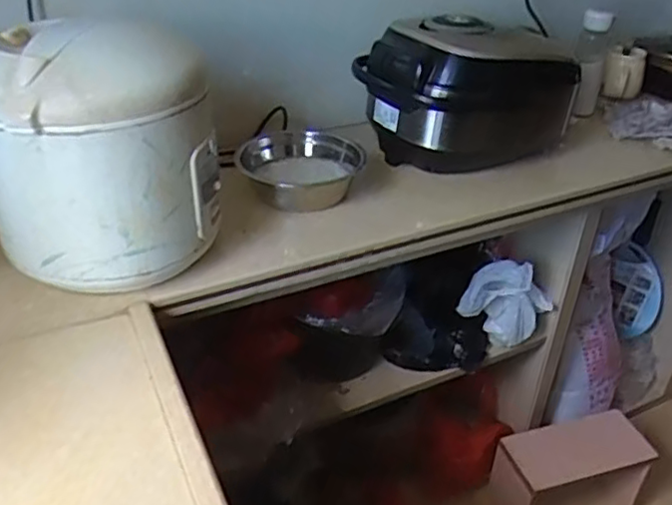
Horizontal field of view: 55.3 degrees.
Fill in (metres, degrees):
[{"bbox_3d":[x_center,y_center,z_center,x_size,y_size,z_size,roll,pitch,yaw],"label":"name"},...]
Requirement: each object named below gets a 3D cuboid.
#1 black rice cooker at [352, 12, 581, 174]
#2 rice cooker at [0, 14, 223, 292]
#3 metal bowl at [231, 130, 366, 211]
[{"bbox_3d":[0.215,-0.277,1.089,0.315,0.222,0.267,-22,40,-32],"label":"black rice cooker"},{"bbox_3d":[-0.276,-0.120,0.749,0.244,0.252,0.220,-26,43,-36],"label":"rice cooker"},{"bbox_3d":[-0.057,-0.125,0.983,0.160,0.069,0.176,2,33,-1],"label":"metal bowl"}]

